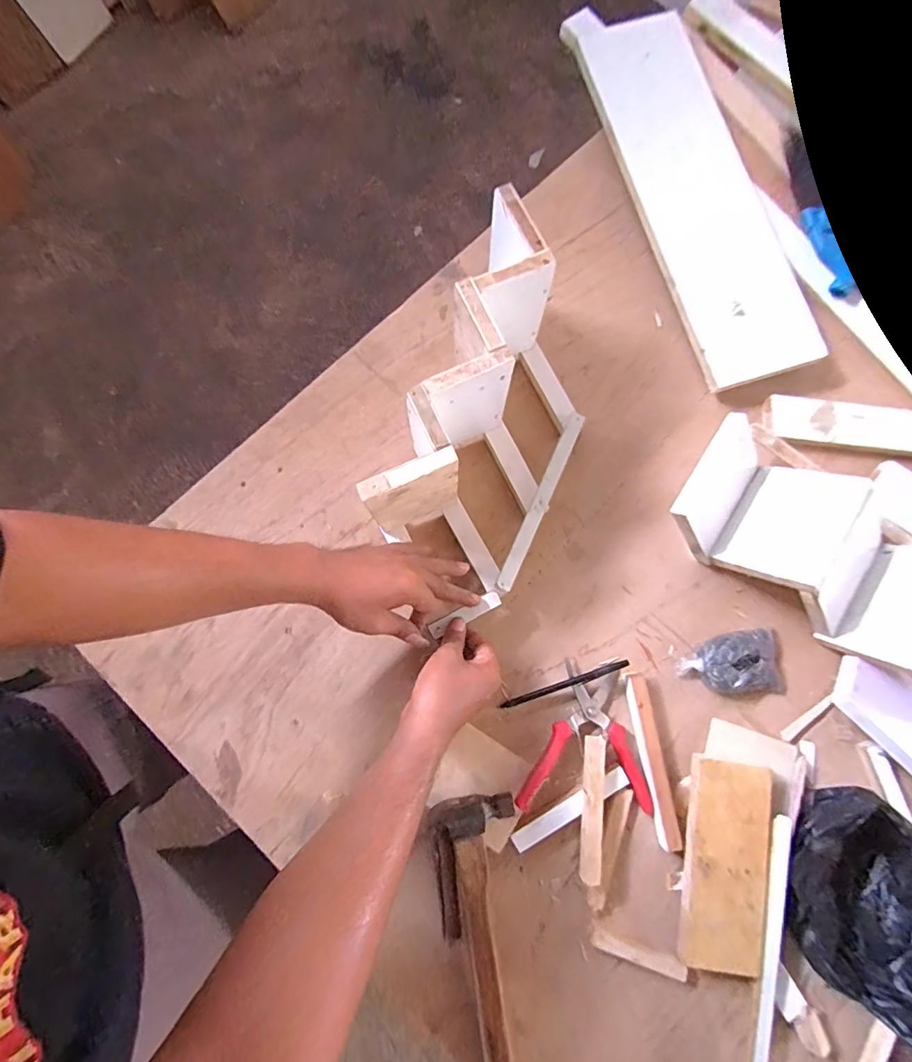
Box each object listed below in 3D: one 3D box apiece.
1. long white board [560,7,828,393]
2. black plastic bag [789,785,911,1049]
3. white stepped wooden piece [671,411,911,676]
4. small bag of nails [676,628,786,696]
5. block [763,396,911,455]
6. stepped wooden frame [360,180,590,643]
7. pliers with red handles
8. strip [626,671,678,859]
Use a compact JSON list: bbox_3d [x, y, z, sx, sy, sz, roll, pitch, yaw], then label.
[{"bbox_3d":[0.316,-0.455,0.657,0.156,0.028,0.542,-19,84,3],"label":"long white board"},{"bbox_3d":[0.423,0.378,0.493,0.162,0.113,0.177,37,81,3],"label":"black plastic bag"},{"bbox_3d":[0.446,0.035,0.559,0.407,0.120,0.167,36,81,3],"label":"white stepped wooden piece"},{"bbox_3d":[0.327,0.154,0.578,0.128,0.029,0.072,-2,80,-4],"label":"small bag of nails"},{"bbox_3d":[0.502,-0.136,0.631,0.209,0.013,0.058,7,79,-2],"label":"block"},{"bbox_3d":[0.041,-0.103,0.527,0.165,0.173,0.396,23,77,3],"label":"stepped wooden frame"},{"bbox_3d":[0.149,0.230,0.553,0.150,0.028,0.151,6,79,-2],"label":"pliers with red handles"},{"bbox_3d":[0.223,0.260,0.556,0.030,0.014,0.183,-9,80,-5],"label":"strip"}]

